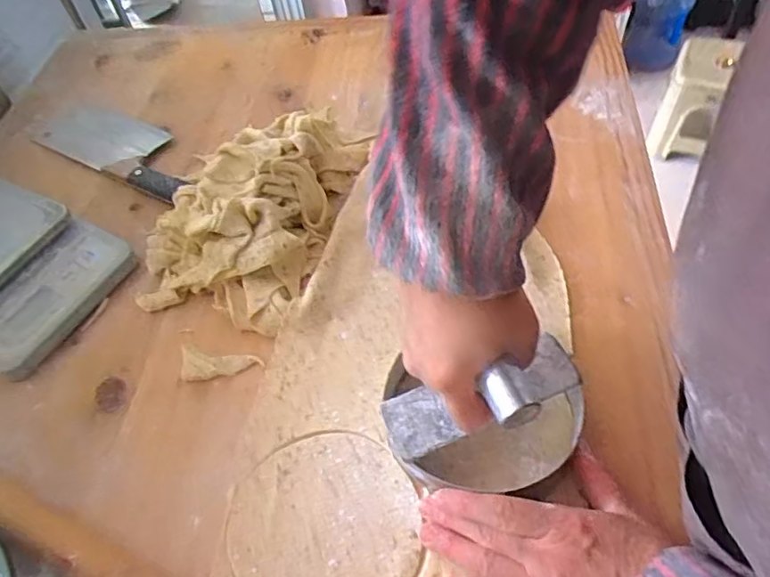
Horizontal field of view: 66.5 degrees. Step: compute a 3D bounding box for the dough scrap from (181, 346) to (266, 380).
[{"bbox_3d":[-0.141,0.066,0.496,0.072,0.004,0.029,5,54,9],"label":"dough scrap"}]

